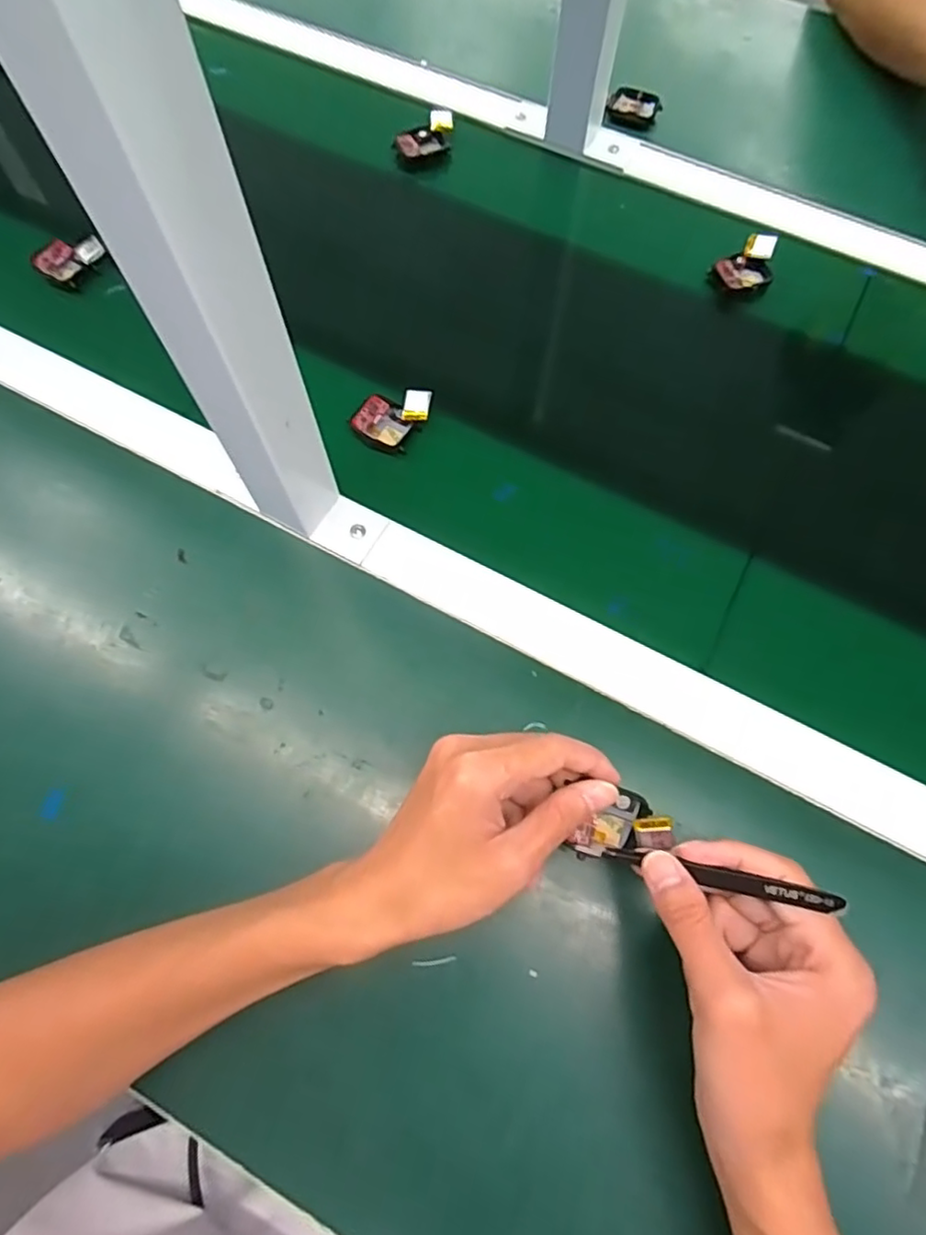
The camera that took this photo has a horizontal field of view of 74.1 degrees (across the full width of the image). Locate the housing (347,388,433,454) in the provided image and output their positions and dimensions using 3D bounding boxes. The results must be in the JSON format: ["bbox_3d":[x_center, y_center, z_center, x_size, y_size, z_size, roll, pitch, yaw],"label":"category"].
[{"bbox_3d":[-0.052,-0.145,0.442,0.053,0.014,0.048,13,69,4],"label":"housing"}]

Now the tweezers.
[{"bbox_3d":[0.121,0.124,0.293,0.104,0.010,0.008,6,67,23],"label":"tweezers"}]

